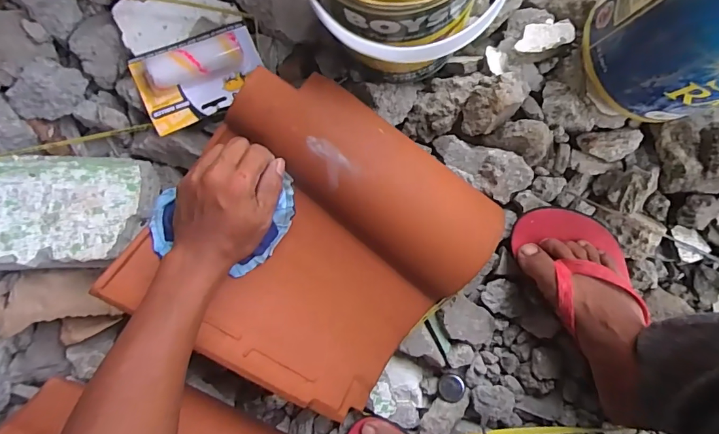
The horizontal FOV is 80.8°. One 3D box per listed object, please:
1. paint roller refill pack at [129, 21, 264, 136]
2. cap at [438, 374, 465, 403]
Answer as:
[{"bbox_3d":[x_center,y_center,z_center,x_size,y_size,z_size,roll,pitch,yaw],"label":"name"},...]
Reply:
[{"bbox_3d":[-0.185,-0.166,0.487,0.140,0.033,0.094,-27,92,-10],"label":"paint roller refill pack"},{"bbox_3d":[0.118,0.221,0.546,0.032,0.012,0.033,-2,72,31],"label":"cap"}]

